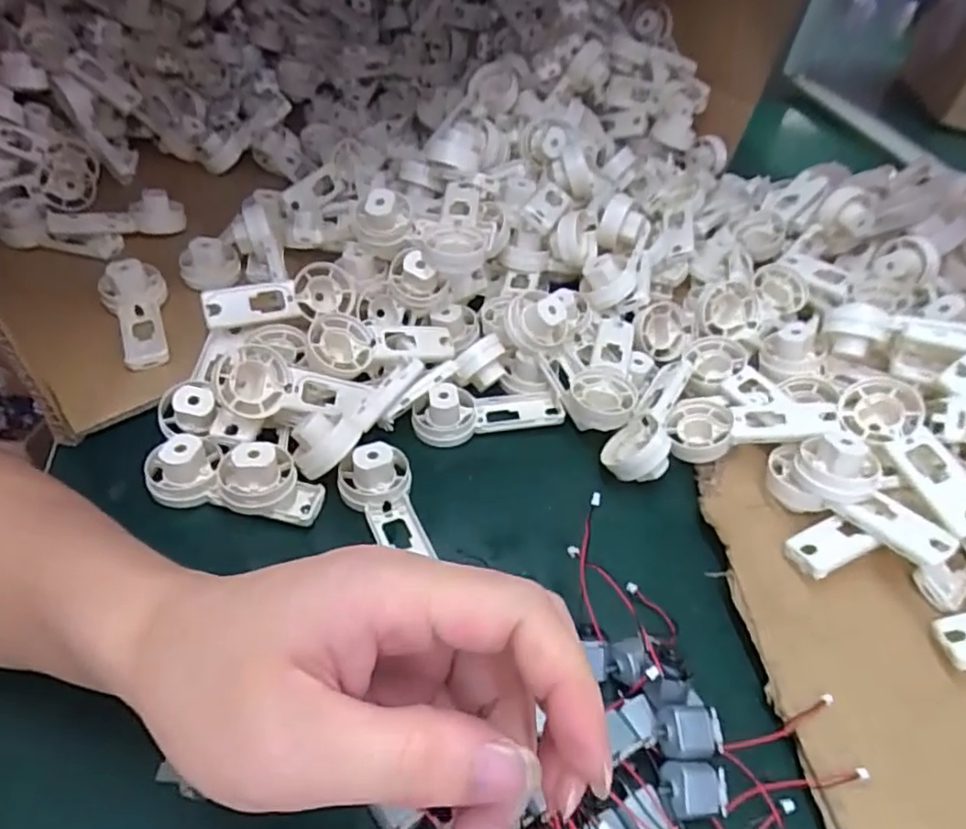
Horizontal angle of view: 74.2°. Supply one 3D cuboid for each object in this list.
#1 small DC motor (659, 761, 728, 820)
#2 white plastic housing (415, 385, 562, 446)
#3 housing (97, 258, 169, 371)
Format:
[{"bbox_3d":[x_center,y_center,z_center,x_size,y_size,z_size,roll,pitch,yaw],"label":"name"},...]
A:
[{"bbox_3d":[0.081,0.146,0.247,0.025,0.011,0.018,6,49,0],"label":"small DC motor"},{"bbox_3d":[0.003,-0.004,0.394,0.091,0.025,0.030,-8,48,-15],"label":"white plastic housing"},{"bbox_3d":[-0.220,-0.066,0.408,0.038,0.025,0.087,-18,51,-23],"label":"housing"}]

